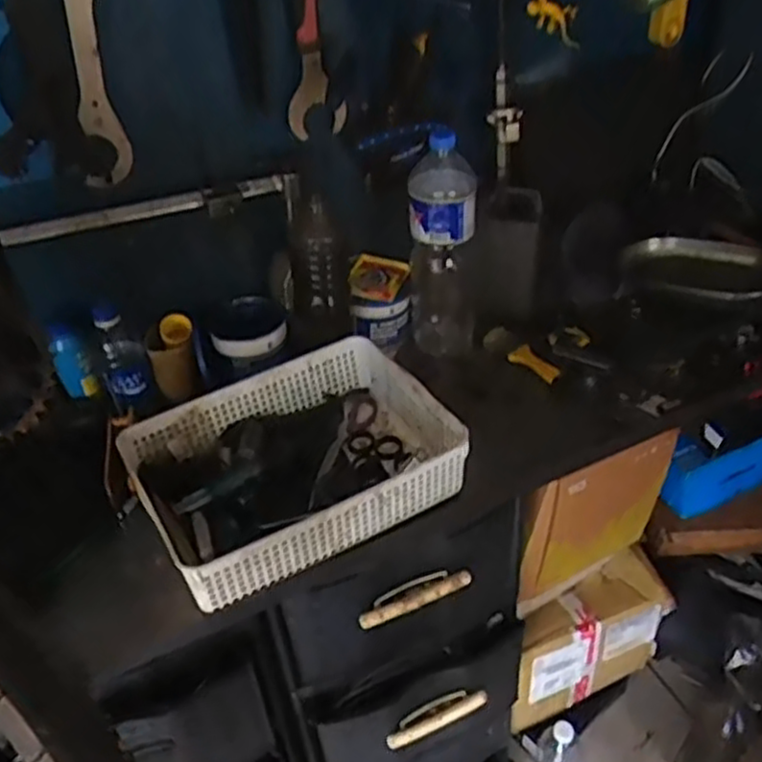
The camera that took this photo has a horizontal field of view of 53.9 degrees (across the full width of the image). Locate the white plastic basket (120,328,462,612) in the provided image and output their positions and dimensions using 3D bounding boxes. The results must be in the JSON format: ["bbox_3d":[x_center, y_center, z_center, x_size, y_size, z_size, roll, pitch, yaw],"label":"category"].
[{"bbox_3d":[-0.099,0.092,0.849,0.327,0.086,0.249,-23,43,-23],"label":"white plastic basket"}]

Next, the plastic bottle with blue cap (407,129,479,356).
[{"bbox_3d":[0.085,-0.167,1.013,0.091,0.318,0.094,1,39,6],"label":"plastic bottle with blue cap"}]

